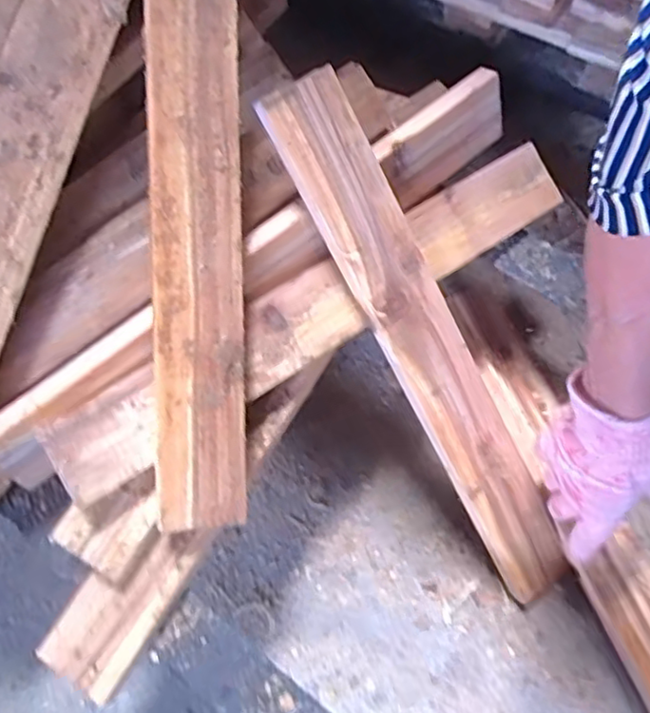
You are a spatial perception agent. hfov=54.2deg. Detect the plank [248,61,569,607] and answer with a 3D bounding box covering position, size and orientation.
[{"bbox_3d":[0.095,0.012,0.529,0.067,0.020,0.491,-34,108,-12],"label":"plank"}]

